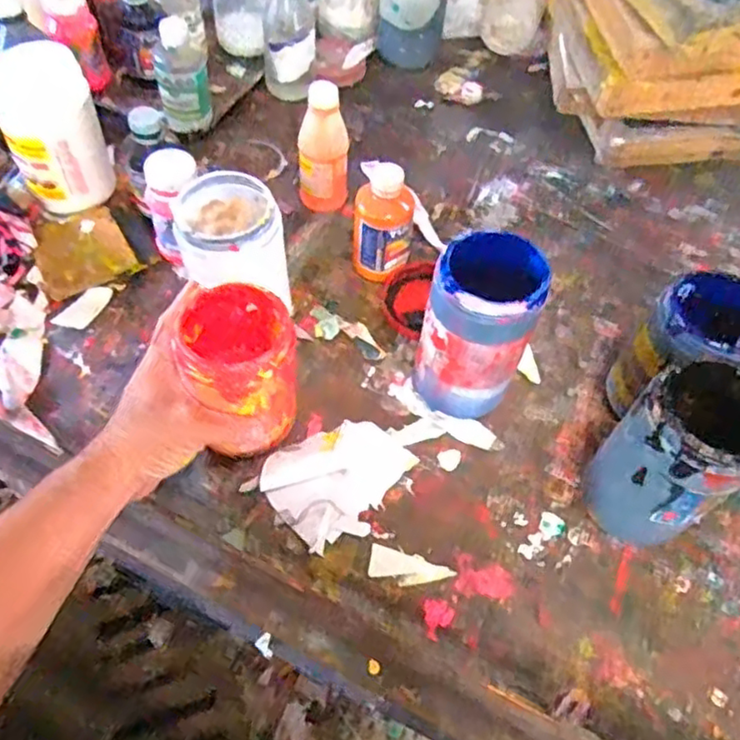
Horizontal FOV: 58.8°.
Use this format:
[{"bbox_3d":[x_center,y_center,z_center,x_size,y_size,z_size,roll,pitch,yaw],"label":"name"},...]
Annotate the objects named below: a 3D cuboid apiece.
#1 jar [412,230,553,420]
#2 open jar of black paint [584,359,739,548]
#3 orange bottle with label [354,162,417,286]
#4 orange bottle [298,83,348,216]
[{"bbox_3d":[0.095,-0.032,0.590,0.089,0.169,0.090,2,56,-2],"label":"jar"},{"bbox_3d":[0.248,0.074,0.531,0.099,0.169,0.092,2,56,-2],"label":"open jar of black paint"},{"bbox_3d":[0.015,-0.148,0.686,0.064,0.125,0.053,4,56,-1],"label":"orange bottle with label"},{"bbox_3d":[-0.052,-0.242,0.734,0.054,0.140,0.049,-17,59,-14],"label":"orange bottle"}]

